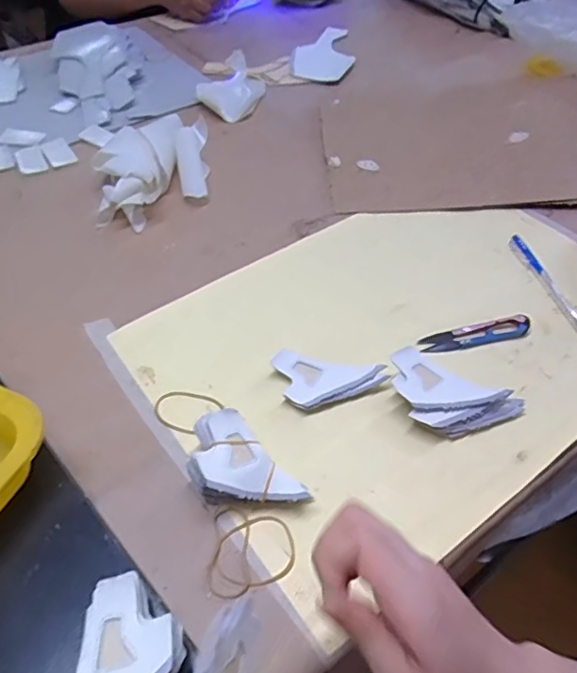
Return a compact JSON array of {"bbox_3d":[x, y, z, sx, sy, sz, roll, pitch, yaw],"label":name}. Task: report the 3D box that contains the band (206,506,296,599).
[{"bbox_3d":[-0.024,0.142,0.370,0.056,0.004,0.059,3,50,2],"label":"band"}]

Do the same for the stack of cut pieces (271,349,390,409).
[{"bbox_3d":[0.034,0.029,0.463,0.083,0.014,0.053,-15,52,-12],"label":"stack of cut pieces"}]

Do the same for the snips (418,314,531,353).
[{"bbox_3d":[0.165,-0.004,0.494,0.098,0.011,0.023,-9,51,-8],"label":"snips"}]

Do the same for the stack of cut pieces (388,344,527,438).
[{"bbox_3d":[0.127,0.051,0.442,0.104,0.023,0.057,21,53,16],"label":"stack of cut pieces"}]

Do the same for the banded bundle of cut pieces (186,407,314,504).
[{"bbox_3d":[-0.035,0.096,0.393,0.052,0.037,0.086,-36,59,-27],"label":"banded bundle of cut pieces"}]

